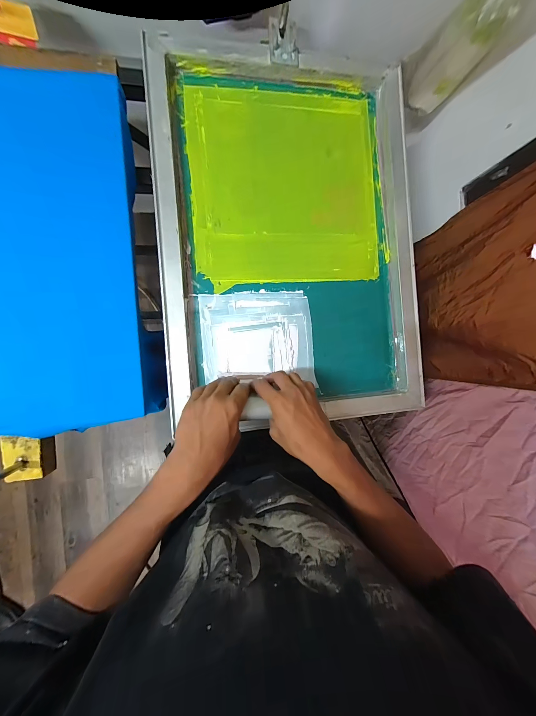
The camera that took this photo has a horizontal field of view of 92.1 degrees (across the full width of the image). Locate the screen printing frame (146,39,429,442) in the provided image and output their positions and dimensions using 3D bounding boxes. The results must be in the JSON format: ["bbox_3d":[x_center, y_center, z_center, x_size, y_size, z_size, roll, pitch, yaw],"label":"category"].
[{"bbox_3d":[0.048,-0.219,0.472,0.458,0.043,0.647,-4,91,-8],"label":"screen printing frame"}]

